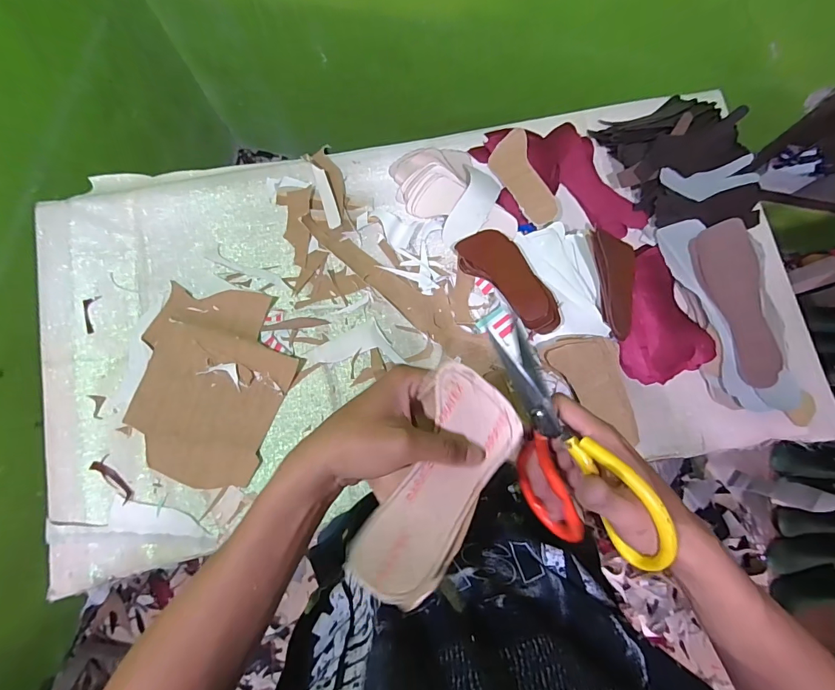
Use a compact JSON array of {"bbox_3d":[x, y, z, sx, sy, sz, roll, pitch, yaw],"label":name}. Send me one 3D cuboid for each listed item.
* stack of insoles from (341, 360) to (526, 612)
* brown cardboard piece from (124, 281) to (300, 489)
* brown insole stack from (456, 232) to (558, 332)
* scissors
[{"bbox_3d":[0.014,0.091,0.281,0.072,0.030,0.147,29,64,6],"label":"stack of insoles"},{"bbox_3d":[-0.323,0.058,0.659,0.228,0.006,0.298,12,79,2],"label":"brown cardboard piece"},{"bbox_3d":[0.151,-0.105,0.672,0.078,0.040,0.197,-41,81,-8],"label":"brown insole stack"},{"bbox_3d":[0.112,0.073,0.317,0.015,0.122,0.188,-27,100,-33],"label":"scissors"}]

